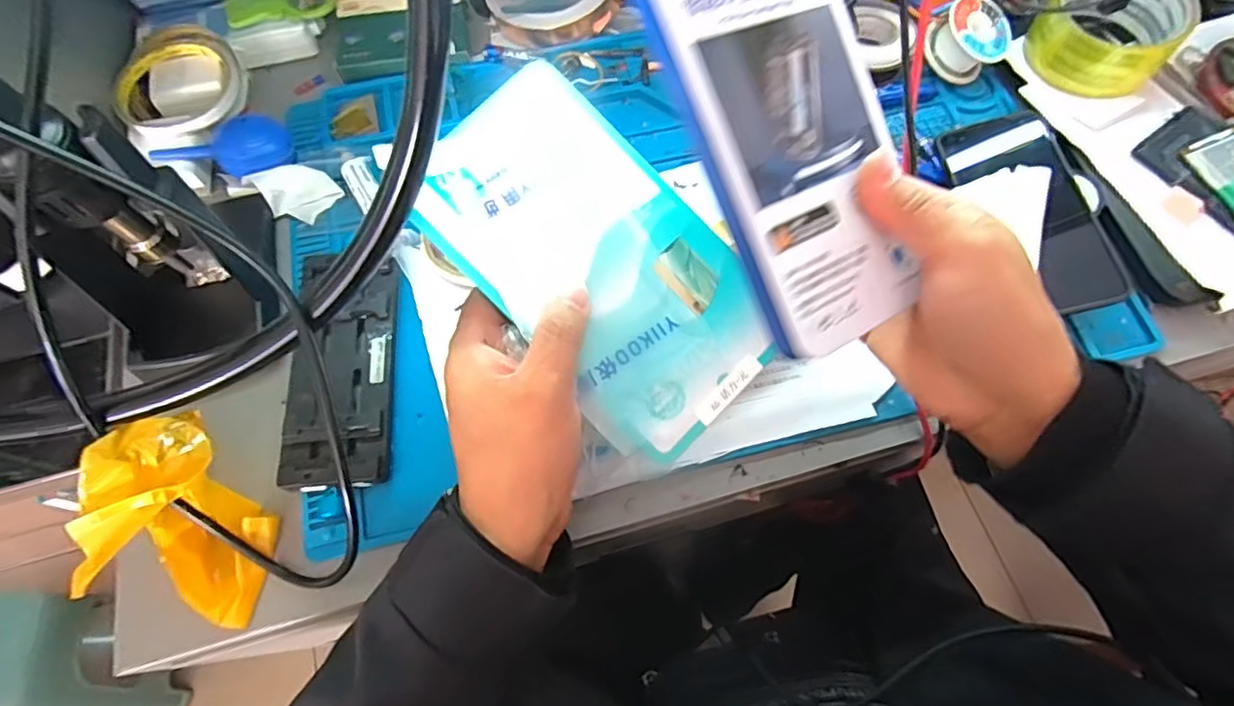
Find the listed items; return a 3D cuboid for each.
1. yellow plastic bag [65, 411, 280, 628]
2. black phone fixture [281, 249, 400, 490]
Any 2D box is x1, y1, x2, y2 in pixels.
[{"bbox_3d":[-0.225,0.087,0.312,0.052,0.079,0.101,-3,68,-1],"label":"yellow plastic bag"},{"bbox_3d":[-0.171,0.009,0.379,0.059,0.025,0.148,-3,68,-1],"label":"black phone fixture"}]

